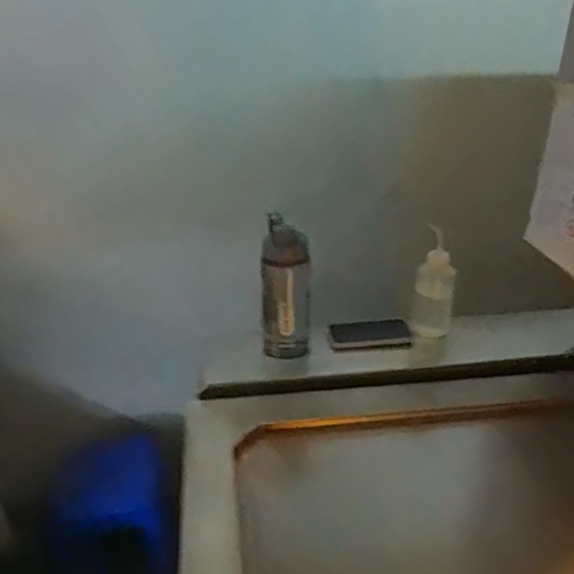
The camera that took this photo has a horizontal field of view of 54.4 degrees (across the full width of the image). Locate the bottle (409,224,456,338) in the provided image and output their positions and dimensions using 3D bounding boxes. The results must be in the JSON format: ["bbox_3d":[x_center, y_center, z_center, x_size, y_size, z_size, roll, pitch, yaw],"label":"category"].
[{"bbox_3d":[0.300,-0.008,1.128,0.080,0.211,0.073,8,28,14],"label":"bottle"}]

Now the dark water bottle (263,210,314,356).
[{"bbox_3d":[-0.001,0.007,1.056,0.096,0.254,0.080,1,27,1],"label":"dark water bottle"}]

